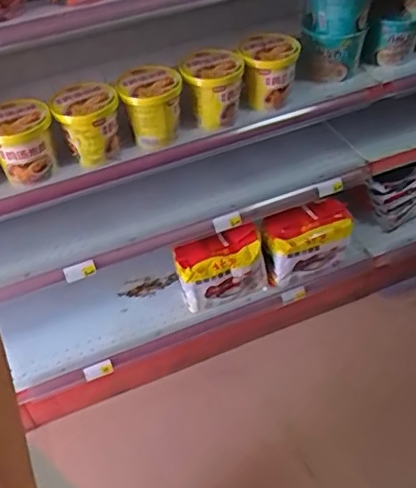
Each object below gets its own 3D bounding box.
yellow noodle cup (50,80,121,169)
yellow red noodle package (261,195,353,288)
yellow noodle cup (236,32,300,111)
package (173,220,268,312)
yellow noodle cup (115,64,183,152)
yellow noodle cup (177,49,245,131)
[{"bbox_3d":[-0.206,-0.207,0.995,0.104,0.112,0.106,-3,44,3],"label":"yellow noodle cup"},{"bbox_3d":[0.220,-0.006,1.310,0.197,0.167,0.088,-15,45,-9],"label":"yellow red noodle package"},{"bbox_3d":[0.116,-0.326,1.081,0.104,0.102,0.119,1,45,6],"label":"yellow noodle cup"},{"bbox_3d":[0.030,0.052,1.266,0.195,0.149,0.086,-14,45,-9],"label":"package"},{"bbox_3d":[-0.098,-0.245,1.016,0.104,0.109,0.096,-4,44,1],"label":"yellow noodle cup"},{"bbox_3d":[0.010,-0.283,1.046,0.108,0.117,0.086,-3,44,2],"label":"yellow noodle cup"}]

